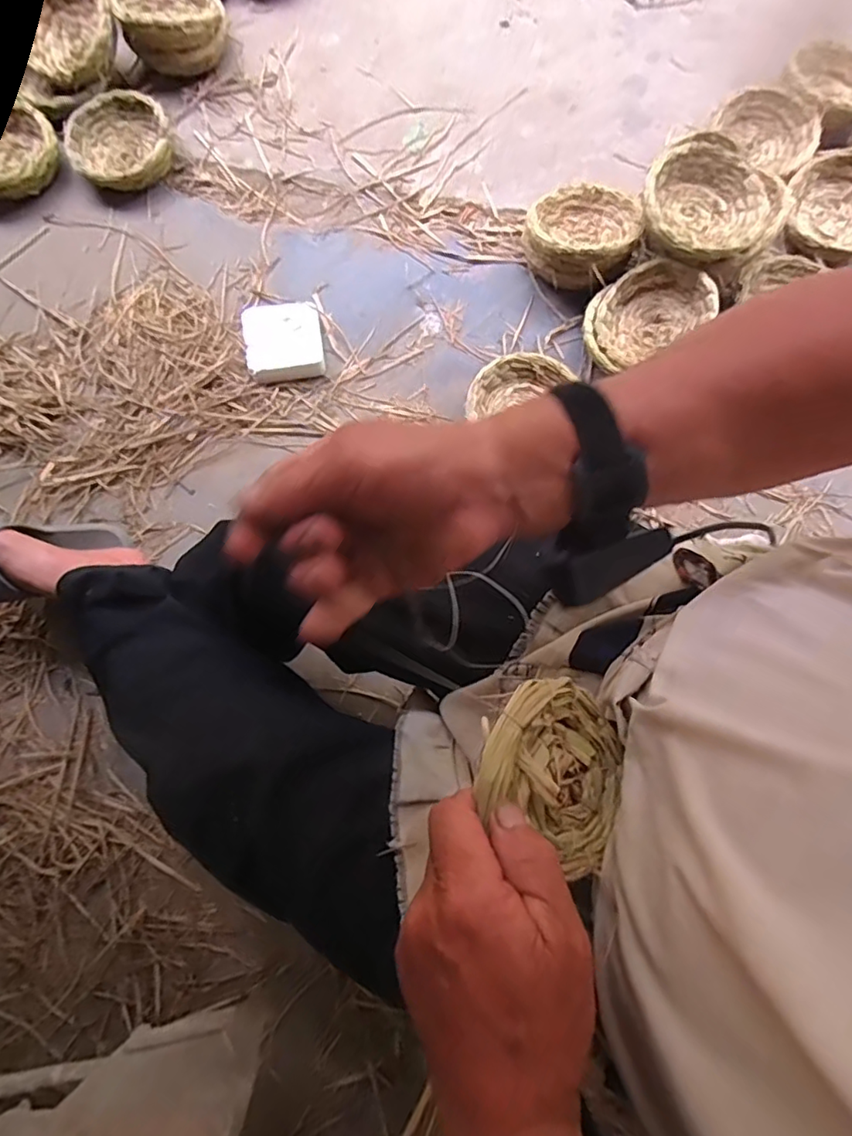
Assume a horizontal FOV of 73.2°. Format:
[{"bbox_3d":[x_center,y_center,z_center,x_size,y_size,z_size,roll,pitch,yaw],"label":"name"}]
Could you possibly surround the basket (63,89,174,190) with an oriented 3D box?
[{"bbox_3d":[-0.553,-0.769,1.044,0.175,0.062,0.189,0,77,2],"label":"basket"}]

